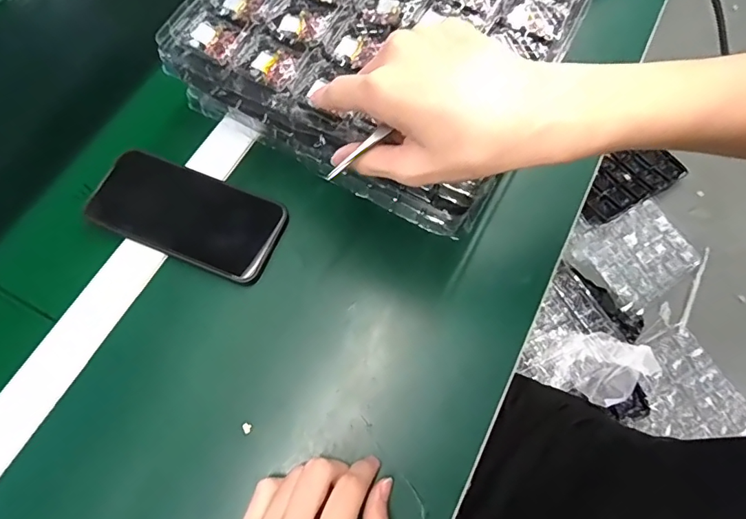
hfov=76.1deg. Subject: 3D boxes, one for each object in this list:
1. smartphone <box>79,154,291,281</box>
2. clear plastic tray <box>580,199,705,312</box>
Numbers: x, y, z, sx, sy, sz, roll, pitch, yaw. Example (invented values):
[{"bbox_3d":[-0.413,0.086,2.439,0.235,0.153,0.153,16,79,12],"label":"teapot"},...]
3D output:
[{"bbox_3d":[-0.160,-0.040,0.412,0.157,0.017,0.078,19,69,7],"label":"smartphone"},{"bbox_3d":[0.671,-0.017,1.191,0.262,0.034,0.211,-27,71,-11],"label":"clear plastic tray"}]

